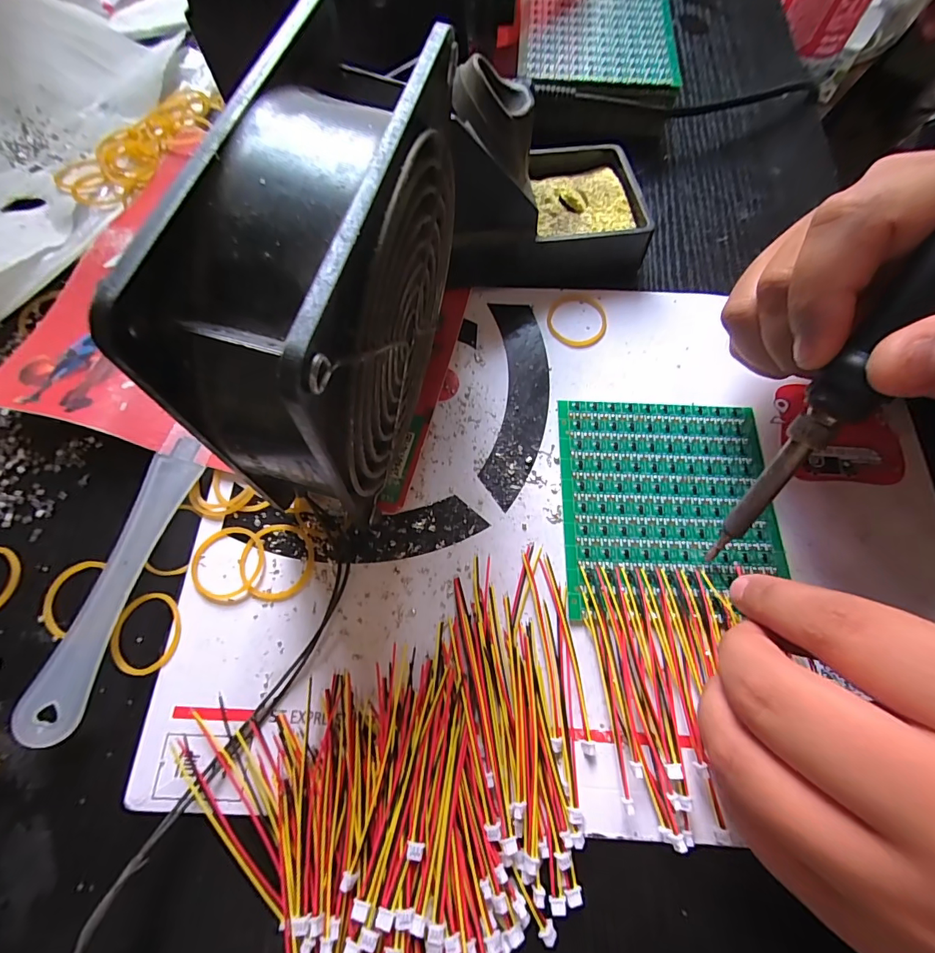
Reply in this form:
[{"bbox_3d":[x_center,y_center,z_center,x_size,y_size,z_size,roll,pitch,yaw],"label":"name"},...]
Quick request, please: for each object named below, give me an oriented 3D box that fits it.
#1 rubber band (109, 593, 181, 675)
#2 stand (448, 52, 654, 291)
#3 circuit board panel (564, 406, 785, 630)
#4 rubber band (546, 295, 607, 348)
[{"bbox_3d":[-0.127,0.062,0.175,0.028,0.005,0.030,2,71,-1],"label":"rubber band"},{"bbox_3d":[0.042,-0.150,0.214,0.104,0.076,0.076,-3,71,-3],"label":"stand"},{"bbox_3d":[0.089,0.011,0.194,0.091,0.004,0.097,2,71,-1],"label":"circuit board panel"},{"bbox_3d":[0.057,-0.082,0.229,0.031,0.004,0.033,9,71,2],"label":"rubber band"}]

